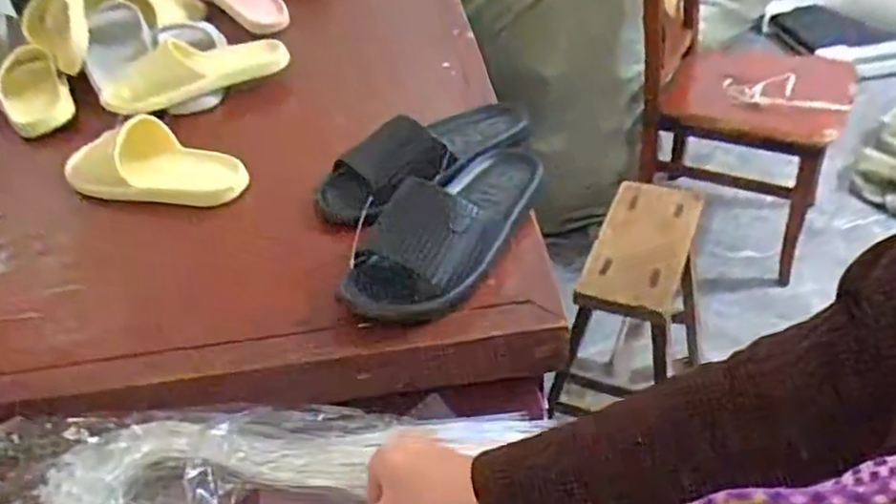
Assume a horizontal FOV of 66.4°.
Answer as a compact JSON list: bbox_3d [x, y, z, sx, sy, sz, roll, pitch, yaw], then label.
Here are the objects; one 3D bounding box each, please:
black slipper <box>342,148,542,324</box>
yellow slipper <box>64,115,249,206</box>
[{"bbox_3d":[0.008,-0.039,0.674,0.103,0.078,0.281,20,46,30],"label":"black slipper"},{"bbox_3d":[-0.346,-0.103,0.803,0.205,0.068,0.082,6,40,16],"label":"yellow slipper"}]

